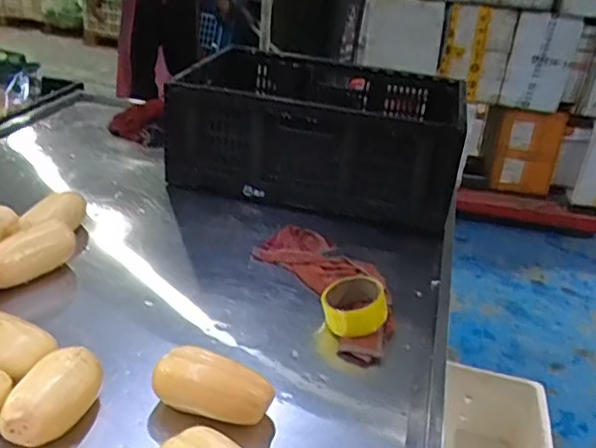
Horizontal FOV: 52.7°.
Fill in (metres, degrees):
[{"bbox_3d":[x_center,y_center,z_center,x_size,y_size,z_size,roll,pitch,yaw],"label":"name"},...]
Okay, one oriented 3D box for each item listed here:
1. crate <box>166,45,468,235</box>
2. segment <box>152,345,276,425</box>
[{"bbox_3d":[0.068,-0.232,1.391,0.578,0.222,0.490,10,28,9],"label":"crate"},{"bbox_3d":[-0.104,0.200,0.736,0.146,0.072,0.066,12,28,11],"label":"segment"}]

